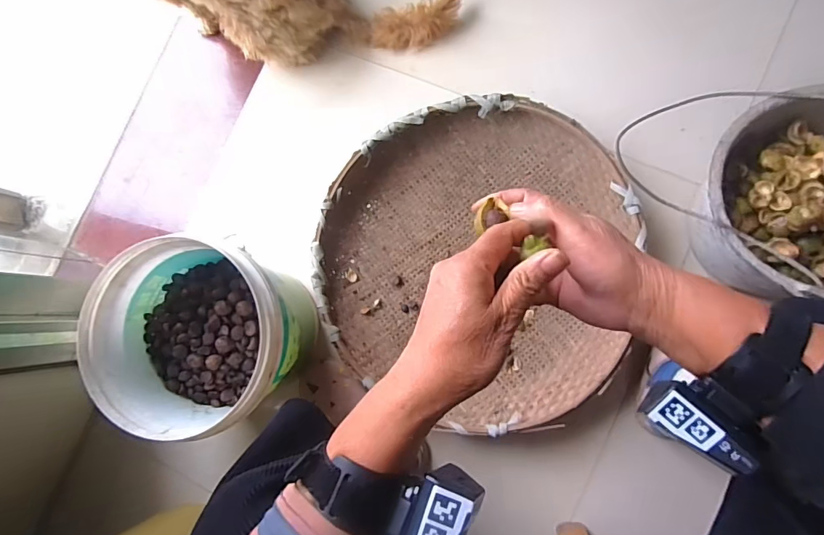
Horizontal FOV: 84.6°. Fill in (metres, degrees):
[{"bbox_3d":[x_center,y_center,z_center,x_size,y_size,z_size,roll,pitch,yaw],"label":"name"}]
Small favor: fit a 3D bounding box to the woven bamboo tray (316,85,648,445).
[{"bbox_3d":[0.086,-0.015,0.712,0.459,0.077,0.481,12,87,9],"label":"woven bamboo tray"}]

